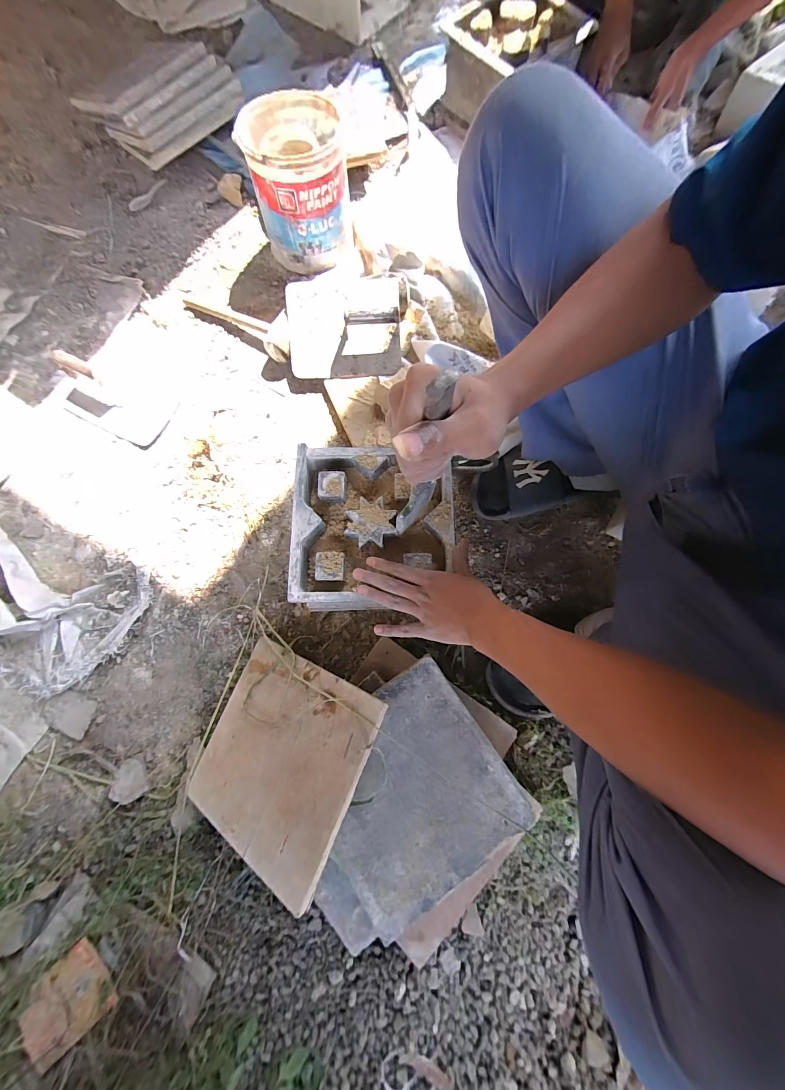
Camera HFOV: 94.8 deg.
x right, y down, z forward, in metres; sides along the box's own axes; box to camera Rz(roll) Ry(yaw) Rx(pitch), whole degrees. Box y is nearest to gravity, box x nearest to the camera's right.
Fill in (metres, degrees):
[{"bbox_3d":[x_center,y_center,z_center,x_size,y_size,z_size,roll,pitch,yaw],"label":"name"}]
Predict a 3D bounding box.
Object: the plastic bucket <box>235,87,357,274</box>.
[{"bbox_3d":[-0.174,-0.687,0.699,0.170,0.191,0.180,0,79,0],"label":"plastic bucket"}]

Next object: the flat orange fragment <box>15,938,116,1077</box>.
[{"bbox_3d":[-0.413,0.577,0.451,0.113,0.013,0.084,-42,81,-7],"label":"flat orange fragment"}]

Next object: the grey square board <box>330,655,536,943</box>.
[{"bbox_3d":[0.021,0.323,0.483,0.245,0.023,0.241,-33,80,-6],"label":"grey square board"}]

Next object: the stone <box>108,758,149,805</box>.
[{"bbox_3d":[-0.399,0.356,0.542,0.053,0.015,0.055,0,79,0],"label":"stone"}]

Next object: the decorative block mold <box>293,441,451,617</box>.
[{"bbox_3d":[-0.030,-0.023,0.525,0.223,0.048,0.230,2,79,1],"label":"decorative block mold"}]

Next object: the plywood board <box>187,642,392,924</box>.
[{"bbox_3d":[-0.156,0.281,0.496,0.249,0.008,0.236,14,72,32],"label":"plywood board"}]

